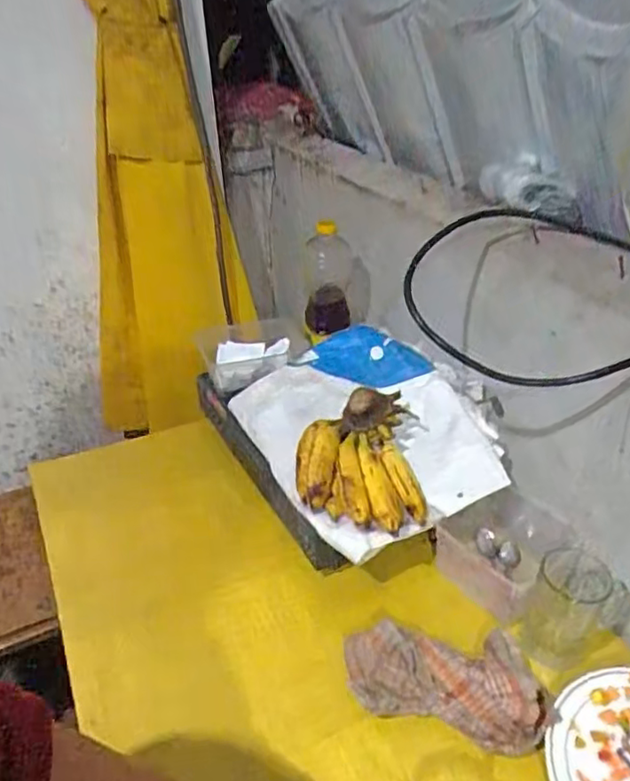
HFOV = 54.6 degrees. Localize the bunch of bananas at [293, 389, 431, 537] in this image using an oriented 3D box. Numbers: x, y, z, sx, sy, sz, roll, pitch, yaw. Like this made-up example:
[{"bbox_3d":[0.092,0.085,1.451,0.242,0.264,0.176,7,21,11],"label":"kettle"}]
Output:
[{"bbox_3d":[0.057,0.091,0.782,0.158,0.088,0.172,-1,35,1],"label":"bunch of bananas"}]

